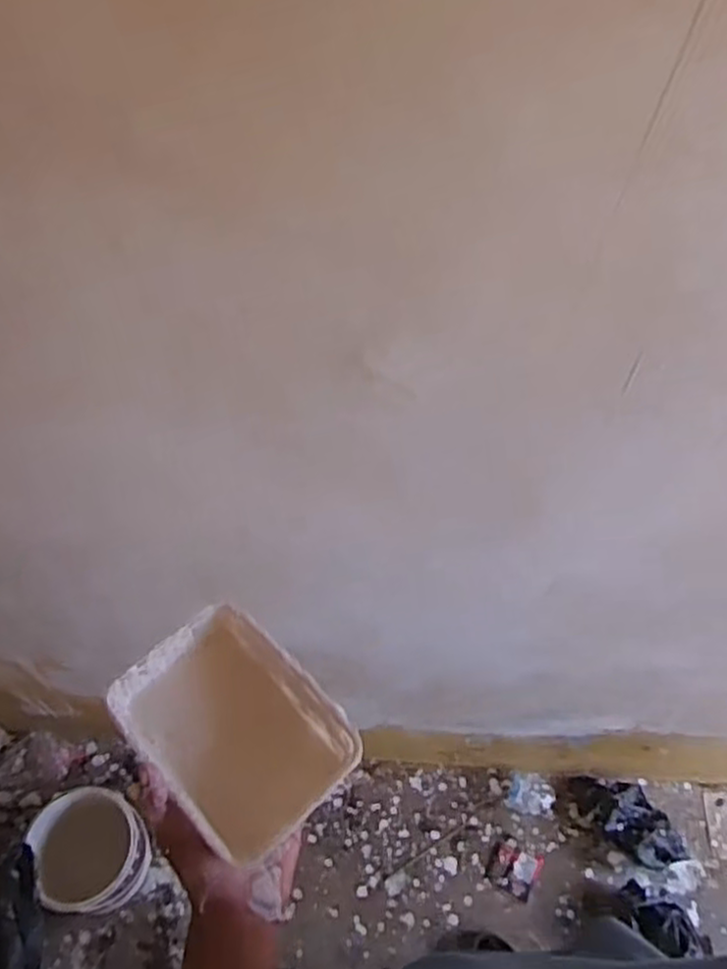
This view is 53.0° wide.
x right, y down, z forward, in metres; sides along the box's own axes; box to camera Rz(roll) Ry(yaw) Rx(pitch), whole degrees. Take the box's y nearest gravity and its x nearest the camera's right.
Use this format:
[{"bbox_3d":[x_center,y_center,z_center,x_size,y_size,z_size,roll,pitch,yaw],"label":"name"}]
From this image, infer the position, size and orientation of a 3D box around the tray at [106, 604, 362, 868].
[{"bbox_3d":[-0.096,0.174,0.535,0.166,0.037,0.121,42,64,19],"label":"tray"}]

